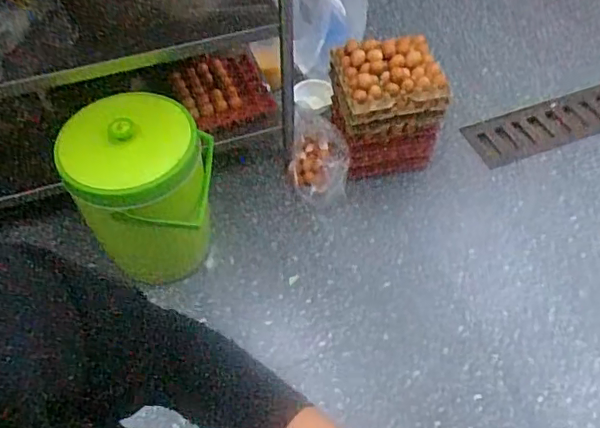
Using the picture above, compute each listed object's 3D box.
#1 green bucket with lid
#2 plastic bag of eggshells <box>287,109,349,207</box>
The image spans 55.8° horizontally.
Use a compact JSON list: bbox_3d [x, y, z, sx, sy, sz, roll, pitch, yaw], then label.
[{"bbox_3d":[-0.369,-0.037,1.435,0.323,0.434,0.314,0,53,0],"label":"green bucket with lid"},{"bbox_3d":[0.062,-0.181,1.828,0.185,0.137,0.273,4,53,3],"label":"plastic bag of eggshells"}]

